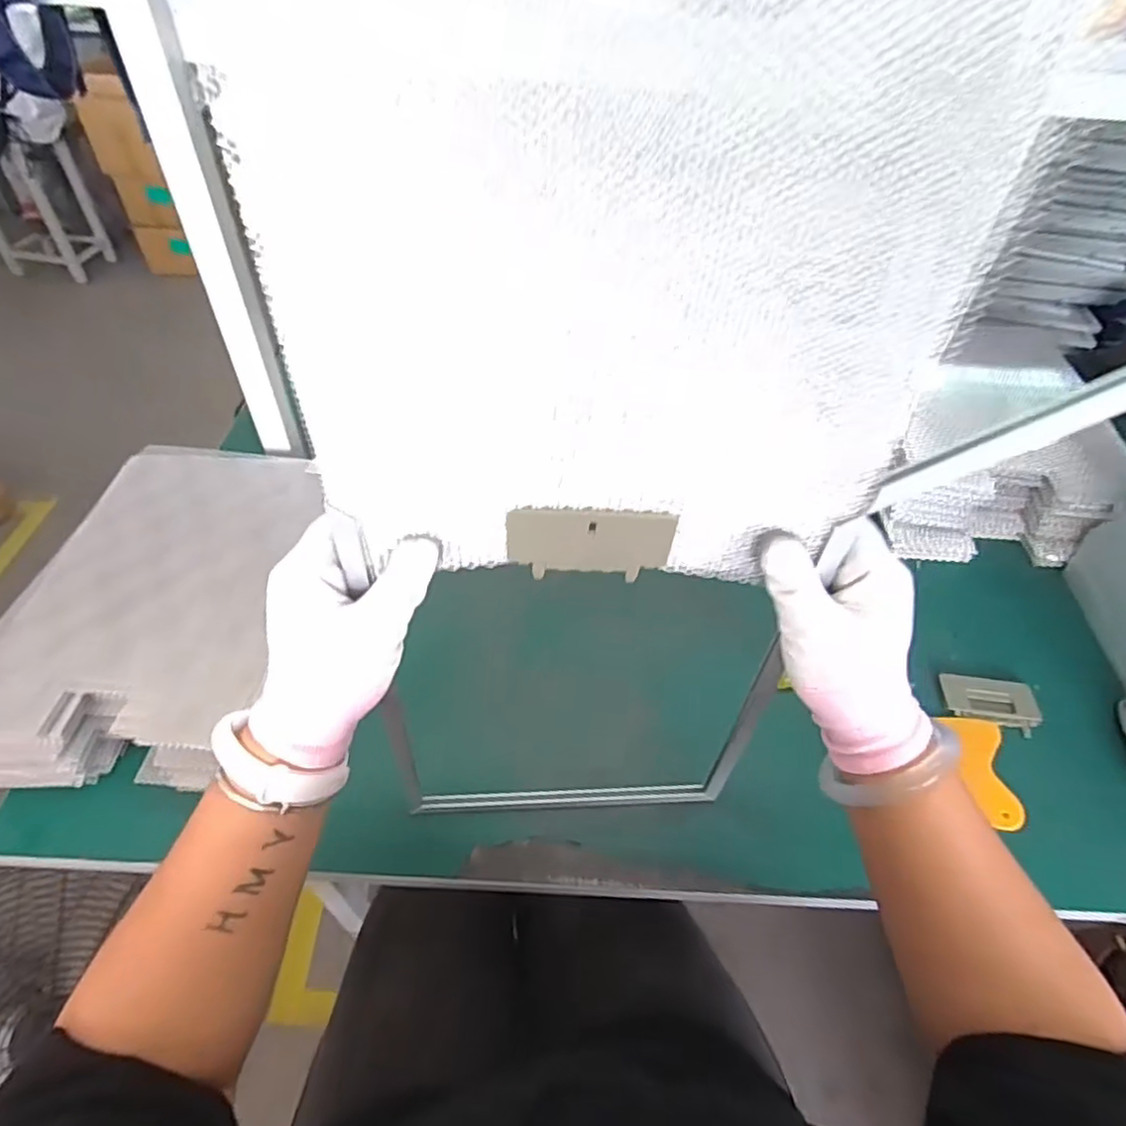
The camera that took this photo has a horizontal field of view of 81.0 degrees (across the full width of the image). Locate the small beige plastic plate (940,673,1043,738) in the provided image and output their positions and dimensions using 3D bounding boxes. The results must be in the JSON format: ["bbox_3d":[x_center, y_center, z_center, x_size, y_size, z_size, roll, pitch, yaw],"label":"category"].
[{"bbox_3d":[0.417,0.135,0.639,0.088,0.013,0.051,11,48,7],"label":"small beige plastic plate"}]

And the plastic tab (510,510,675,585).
[{"bbox_3d":[0.014,-0.009,0.349,0.085,0.048,0.005,1,47,-2],"label":"plastic tab"}]

